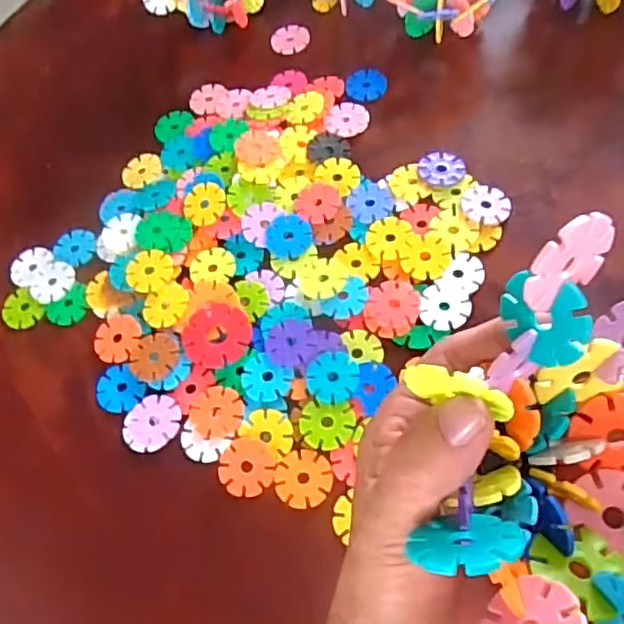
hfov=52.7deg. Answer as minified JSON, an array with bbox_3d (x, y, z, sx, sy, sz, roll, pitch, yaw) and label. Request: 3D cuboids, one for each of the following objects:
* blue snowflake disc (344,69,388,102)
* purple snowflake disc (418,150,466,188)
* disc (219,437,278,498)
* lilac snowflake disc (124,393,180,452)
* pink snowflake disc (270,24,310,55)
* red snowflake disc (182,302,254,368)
[{"bbox_3d":[0.043,-0.180,0.495,0.031,0.004,0.035,7,64,15],"label":"blue snowflake disc"},{"bbox_3d":[0.090,-0.100,0.438,0.031,0.005,0.033,1,62,12],"label":"purple snowflake disc"},{"bbox_3d":[-0.036,0.087,0.354,0.032,0.004,0.032,-5,61,9],"label":"disc"},{"bbox_3d":[-0.095,0.067,0.377,0.033,0.005,0.034,-5,61,9],"label":"lilac snowflake disc"},{"bbox_3d":[-0.018,-0.230,0.532,0.032,0.004,0.033,-5,61,9],"label":"pink snowflake disc"},{"bbox_3d":[-0.059,0.014,0.395,0.042,0.004,0.044,-5,61,9],"label":"red snowflake disc"}]

